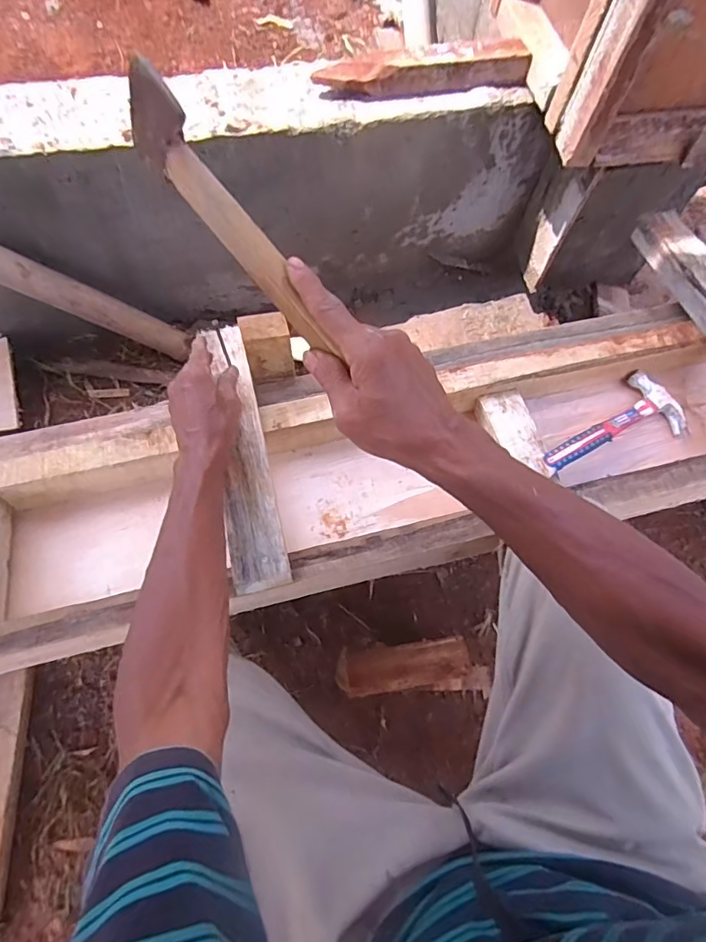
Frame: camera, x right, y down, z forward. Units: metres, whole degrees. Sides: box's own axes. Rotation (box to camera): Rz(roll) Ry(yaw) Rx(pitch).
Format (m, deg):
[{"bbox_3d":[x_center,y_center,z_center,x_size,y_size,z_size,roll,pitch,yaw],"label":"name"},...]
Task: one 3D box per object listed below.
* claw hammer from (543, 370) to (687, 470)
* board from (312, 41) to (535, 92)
[{"bbox_3d":[0.336,-0.056,0.668,0.251,0.023,0.100,-25,71,-26],"label":"claw hammer"},{"bbox_3d":[0.104,-0.587,0.752,0.310,0.040,0.030,-8,69,-6],"label":"board"}]

